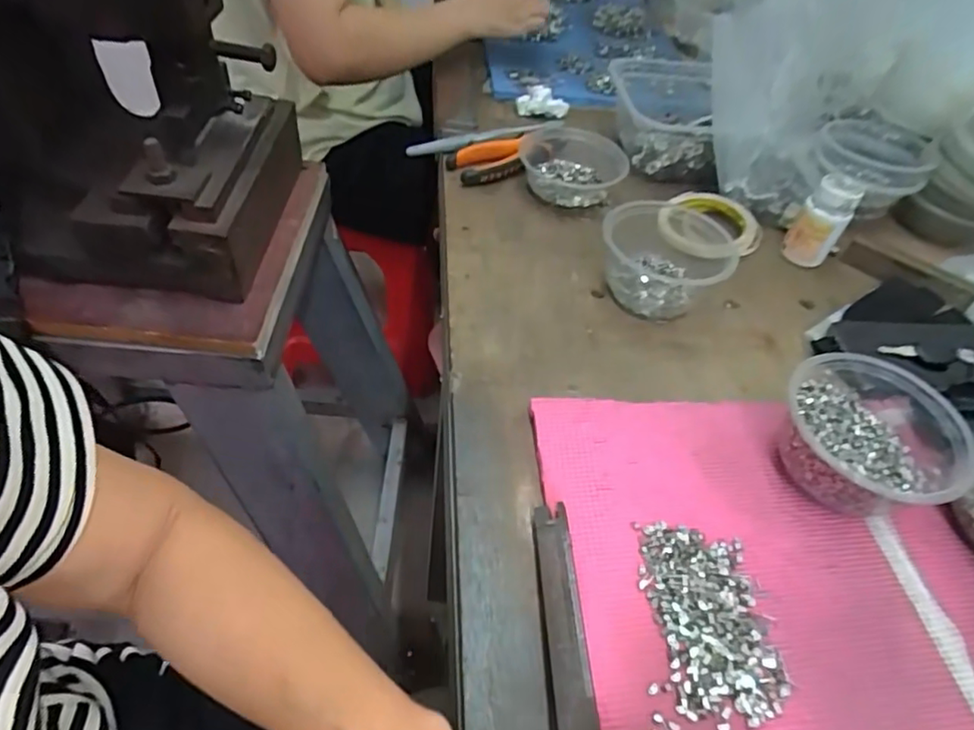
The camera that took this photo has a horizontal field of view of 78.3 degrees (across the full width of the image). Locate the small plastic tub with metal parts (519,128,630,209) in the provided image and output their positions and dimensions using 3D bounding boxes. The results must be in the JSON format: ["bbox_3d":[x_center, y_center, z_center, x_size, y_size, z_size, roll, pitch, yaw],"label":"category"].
[{"bbox_3d":[0.091,-0.216,0.660,0.122,0.037,0.106,15,50,10],"label":"small plastic tub with metal parts"}]

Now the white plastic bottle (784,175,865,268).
[{"bbox_3d":[0.334,-0.143,0.598,0.046,0.080,0.043,30,51,18],"label":"white plastic bottle"}]

